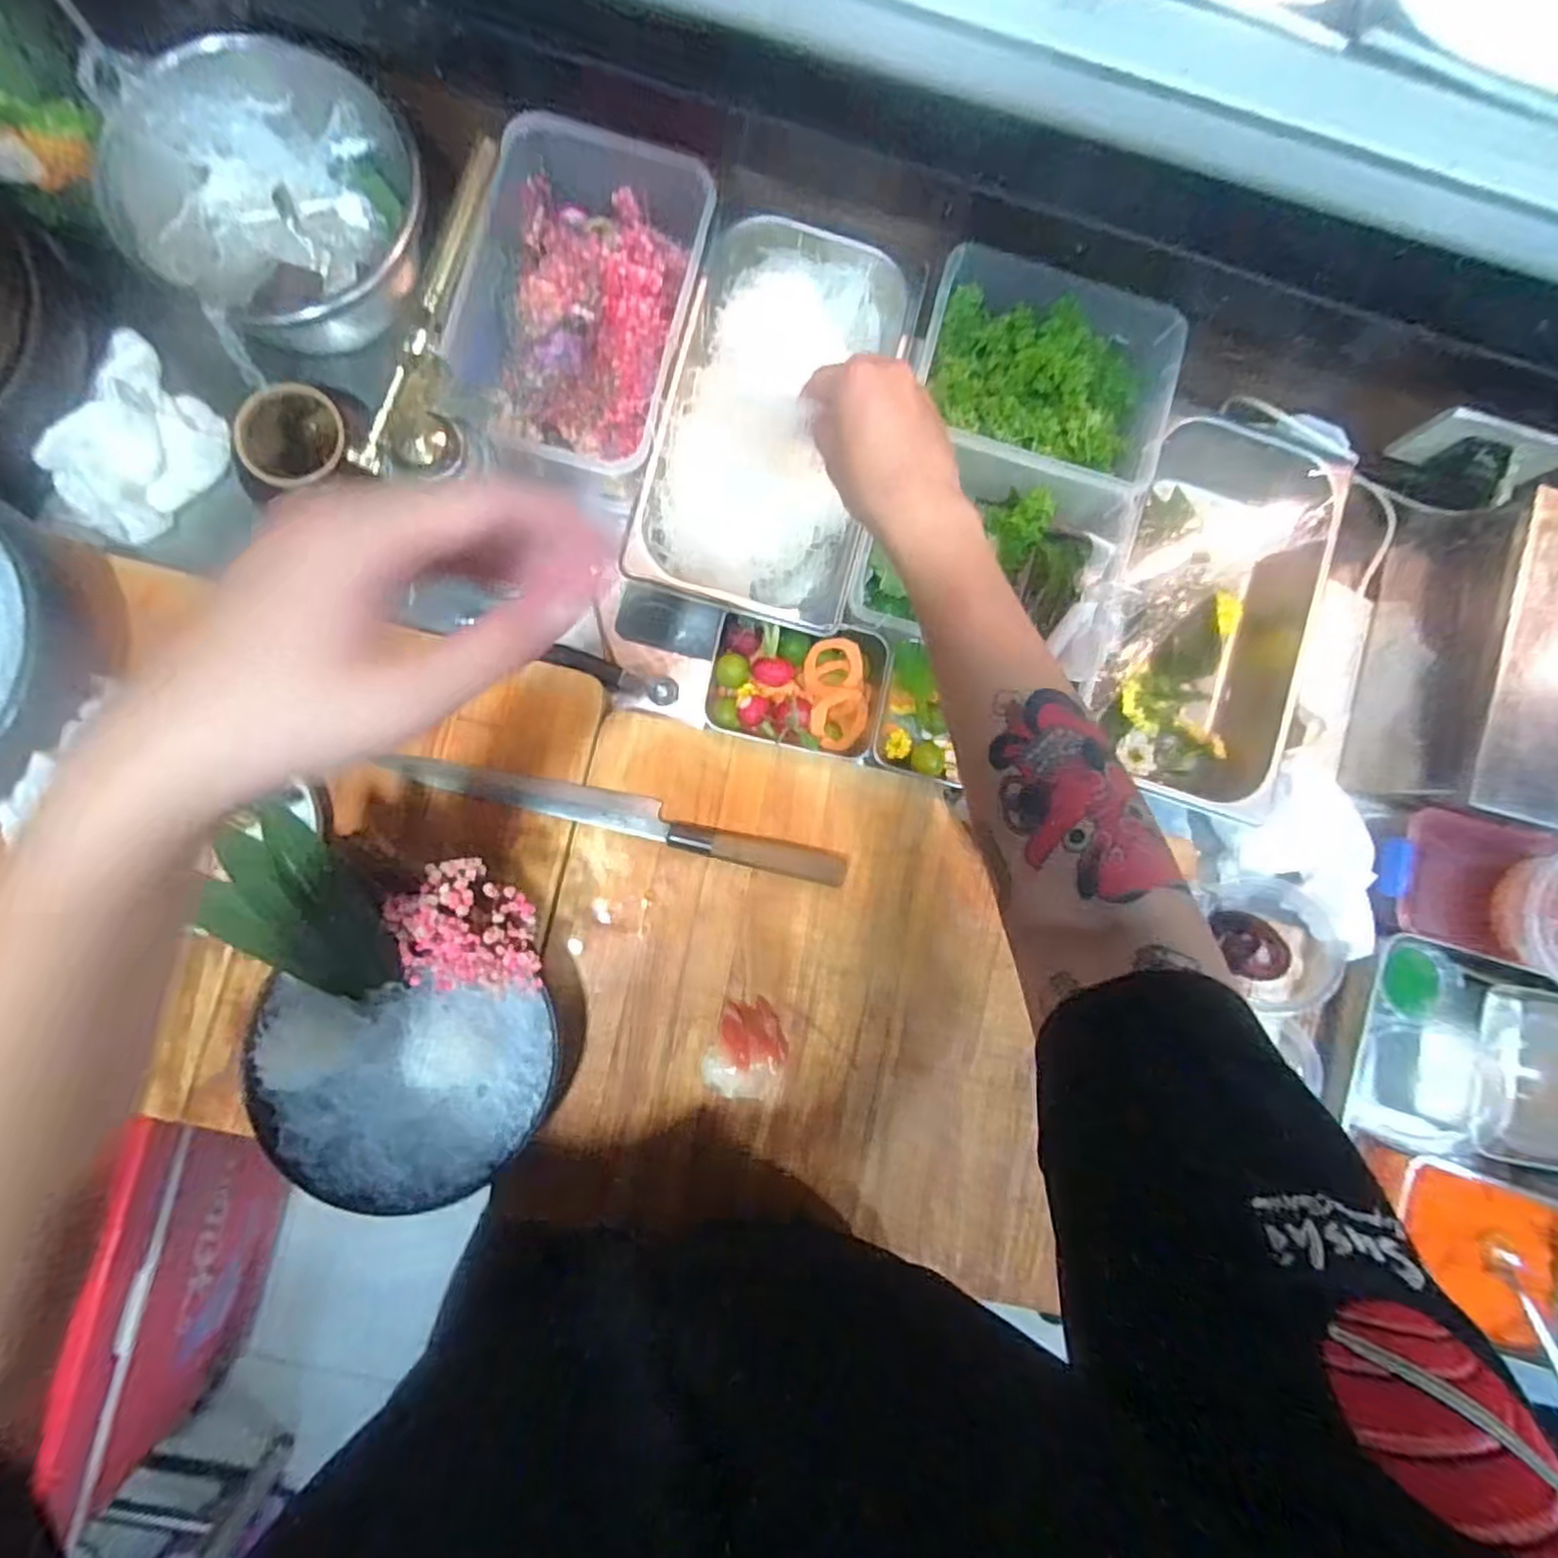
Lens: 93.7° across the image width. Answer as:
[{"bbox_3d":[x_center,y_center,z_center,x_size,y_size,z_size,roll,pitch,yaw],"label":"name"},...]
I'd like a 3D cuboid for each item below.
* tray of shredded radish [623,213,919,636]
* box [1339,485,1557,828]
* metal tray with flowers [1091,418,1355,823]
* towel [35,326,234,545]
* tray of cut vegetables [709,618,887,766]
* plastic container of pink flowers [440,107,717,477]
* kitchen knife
[{"bbox_3d":[-0.001,-0.283,0.580,0.165,0.075,0.310,14,88,-4],"label":"tray of shredded radish"},{"bbox_3d":[0.644,-0.083,0.601,0.247,0.148,0.271,14,84,-4],"label":"box"},{"bbox_3d":[0.358,-0.136,0.613,0.186,0.073,0.317,22,85,-4],"label":"metal tray with flowers"},{"bbox_3d":[-0.490,-0.263,0.560,0.110,0.045,0.162,15,84,-4],"label":"towel"},{"bbox_3d":[0.013,-0.070,0.586,0.136,0.046,0.100,8,84,-5],"label":"tray of cut vegetables"},{"bbox_3d":[-0.154,-0.384,0.578,0.170,0.059,0.283,14,85,-4],"label":"plastic container of pink flowers"},{"bbox_3d":[-0.117,0.026,0.547,0.341,0.025,0.030,15,85,-4],"label":"kitchen knife"}]

